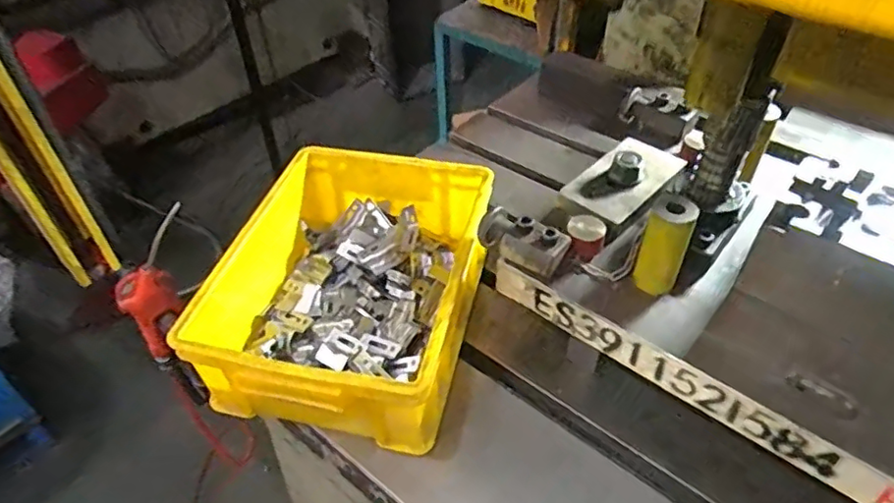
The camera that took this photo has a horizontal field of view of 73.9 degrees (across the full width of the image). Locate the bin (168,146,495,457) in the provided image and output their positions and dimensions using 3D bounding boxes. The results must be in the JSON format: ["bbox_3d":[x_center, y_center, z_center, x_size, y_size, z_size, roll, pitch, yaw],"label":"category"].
[{"bbox_3d":[-0.104,0.035,0.691,0.259,0.118,0.344,9,46,10],"label":"bin"}]

